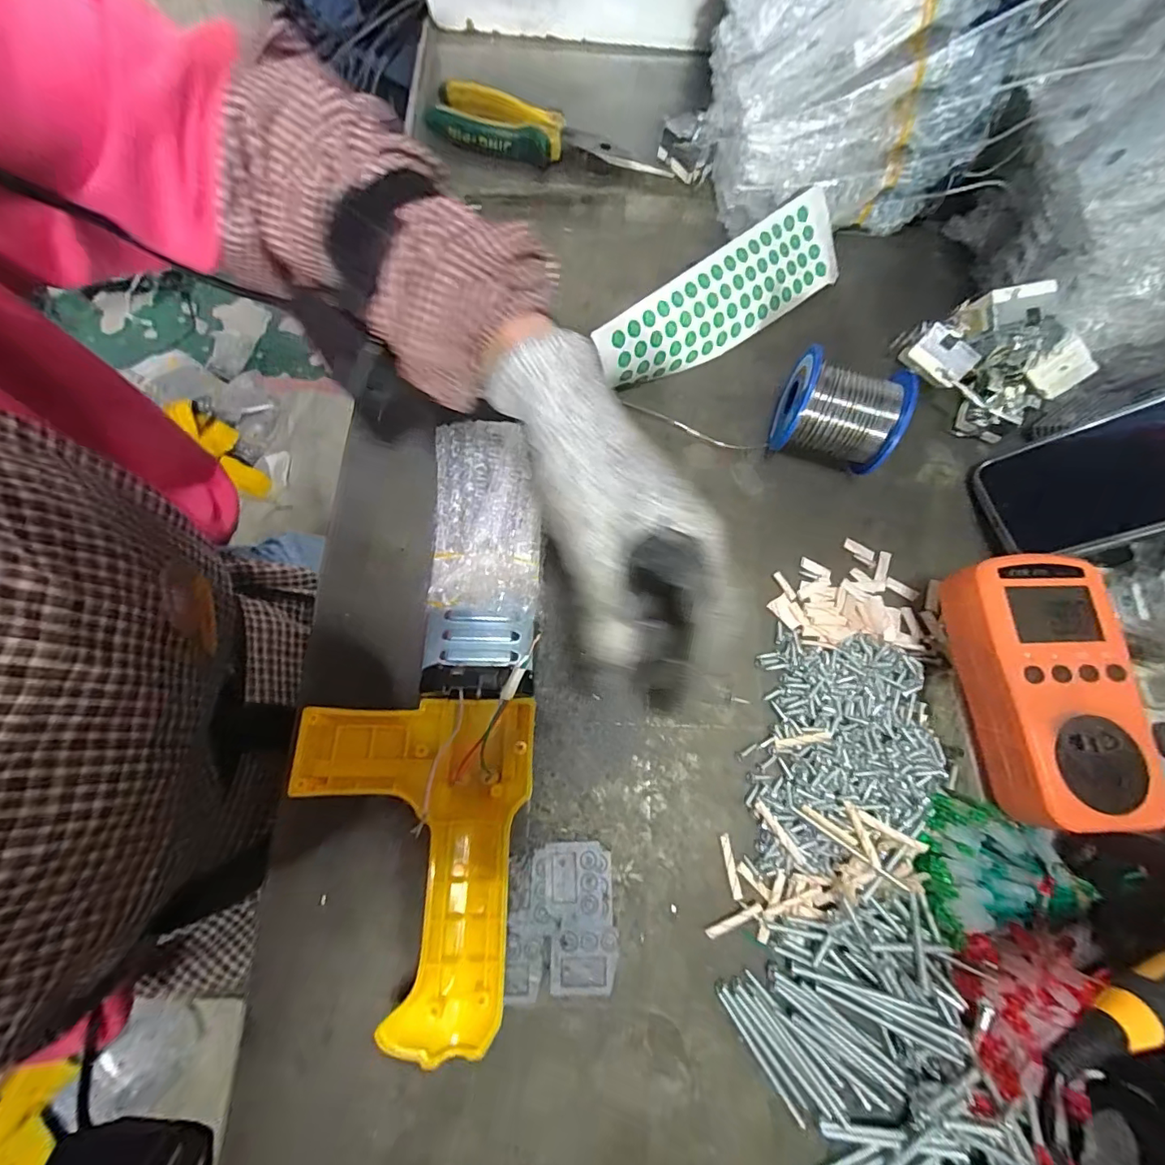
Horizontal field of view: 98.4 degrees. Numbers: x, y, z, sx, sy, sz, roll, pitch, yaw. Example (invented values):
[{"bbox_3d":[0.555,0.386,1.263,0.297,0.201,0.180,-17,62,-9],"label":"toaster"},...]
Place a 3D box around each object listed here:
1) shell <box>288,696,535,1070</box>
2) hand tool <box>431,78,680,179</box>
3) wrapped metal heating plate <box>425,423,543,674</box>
[{"bbox_3d":[-0.087,0.134,0.251,0.116,0.035,0.148,2,74,-1],"label":"shell"},{"bbox_3d":[-0.033,-0.353,0.403,0.197,0.021,0.052,20,74,4],"label":"hand tool"},{"bbox_3d":[-0.056,-0.027,0.298,0.060,0.033,0.156,-2,74,-3],"label":"wrapped metal heating plate"}]

